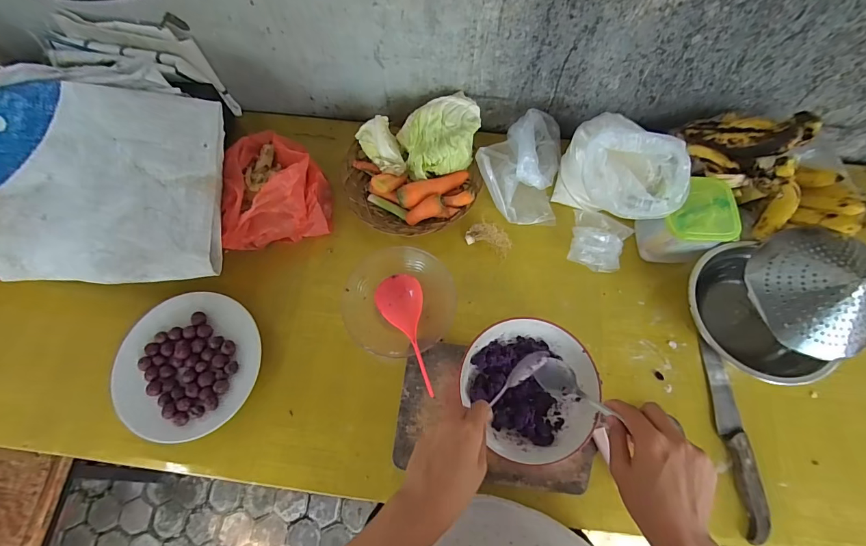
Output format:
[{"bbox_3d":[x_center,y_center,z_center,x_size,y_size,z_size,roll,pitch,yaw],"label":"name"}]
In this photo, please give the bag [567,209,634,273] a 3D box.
[{"bbox_3d":[0.254,-0.048,0.595,0.084,0.033,0.084,14,71,5],"label":"bag"}]

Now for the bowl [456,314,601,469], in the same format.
[{"bbox_3d":[0.124,0.148,0.513,0.158,0.066,0.170,0,72,1],"label":"bowl"}]

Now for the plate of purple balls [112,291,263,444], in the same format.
[{"bbox_3d":[-0.342,0.126,0.551,0.183,0.024,0.193,0,71,0],"label":"plate of purple balls"}]

